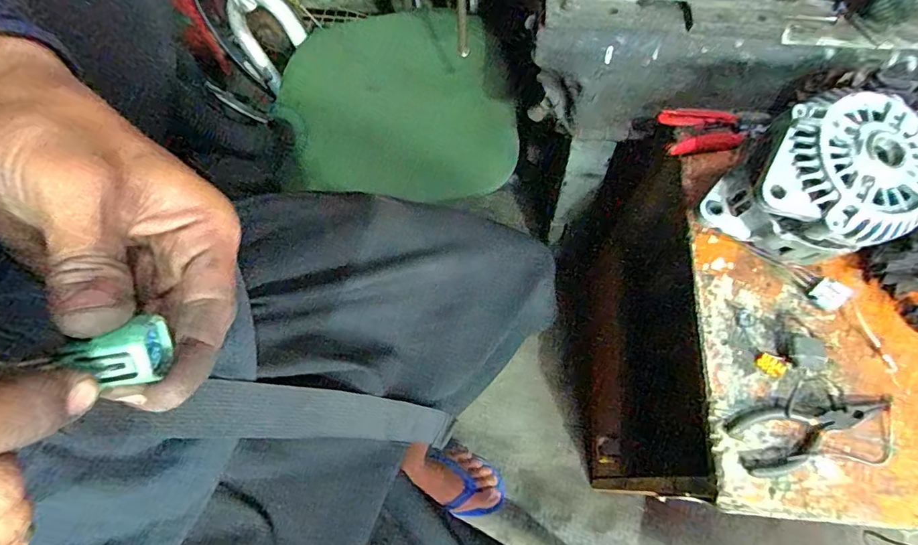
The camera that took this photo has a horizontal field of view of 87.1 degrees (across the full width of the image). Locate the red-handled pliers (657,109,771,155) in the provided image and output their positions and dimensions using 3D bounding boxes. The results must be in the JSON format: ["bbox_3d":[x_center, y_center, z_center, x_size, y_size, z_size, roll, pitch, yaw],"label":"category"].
[{"bbox_3d":[0.287,-0.167,0.551,0.119,0.021,0.052,-11,67,-3],"label":"red-handled pliers"}]

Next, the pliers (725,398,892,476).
[{"bbox_3d":[0.314,0.133,0.426,0.145,0.015,0.050,-16,67,-5],"label":"pliers"}]

